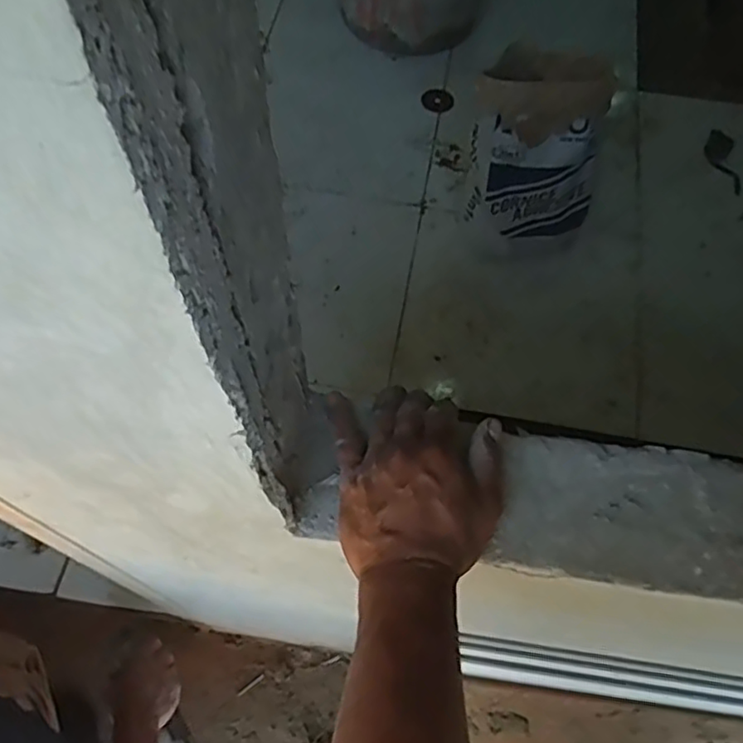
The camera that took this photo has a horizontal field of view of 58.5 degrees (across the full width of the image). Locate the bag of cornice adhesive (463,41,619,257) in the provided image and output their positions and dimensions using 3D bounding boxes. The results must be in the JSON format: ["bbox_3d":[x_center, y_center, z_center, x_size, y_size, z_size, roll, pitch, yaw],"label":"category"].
[{"bbox_3d":[0.321,-0.425,1.306,0.248,0.363,0.205,12,63,5],"label":"bag of cornice adhesive"}]

